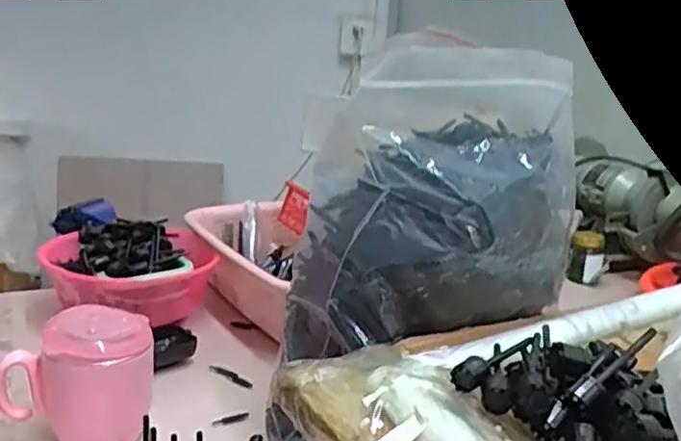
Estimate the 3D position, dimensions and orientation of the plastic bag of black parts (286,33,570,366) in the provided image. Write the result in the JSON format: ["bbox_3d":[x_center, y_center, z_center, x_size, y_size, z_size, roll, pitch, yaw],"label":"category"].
[{"bbox_3d":[0.065,-0.005,0.486,0.162,0.204,0.142,-7,18,-35],"label":"plastic bag of black parts"}]

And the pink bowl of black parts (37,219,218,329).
[{"bbox_3d":[-0.234,0.054,0.765,0.182,0.081,0.149,-2,16,-21],"label":"pink bowl of black parts"}]

